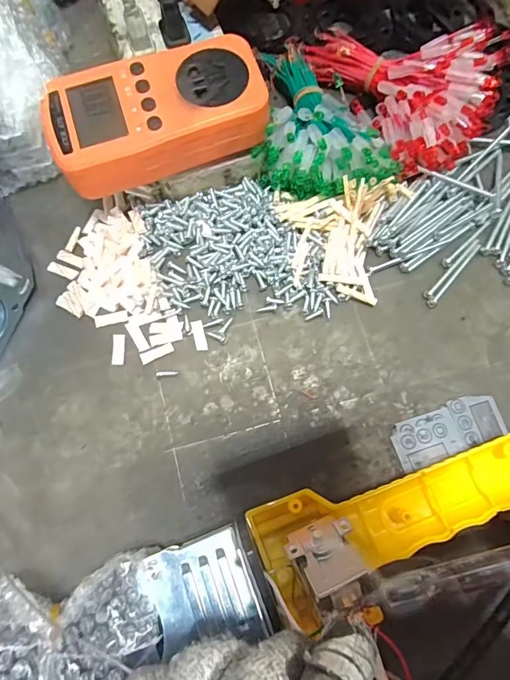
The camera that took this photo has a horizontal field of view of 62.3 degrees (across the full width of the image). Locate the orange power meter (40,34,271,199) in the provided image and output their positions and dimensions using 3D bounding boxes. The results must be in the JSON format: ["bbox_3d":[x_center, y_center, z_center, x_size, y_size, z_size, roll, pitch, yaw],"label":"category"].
[{"bbox_3d":[-0.059,-0.137,0.256,0.125,0.034,0.063,-21,77,-5],"label":"orange power meter"}]

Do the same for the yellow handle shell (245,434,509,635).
[{"bbox_3d":[0.083,0.098,0.234,0.162,0.024,0.060,-18,76,-5],"label":"yellow handle shell"}]

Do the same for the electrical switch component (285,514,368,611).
[{"bbox_3d":[0.035,0.108,0.207,0.032,0.016,0.042,-15,32,-7],"label":"electrical switch component"}]

